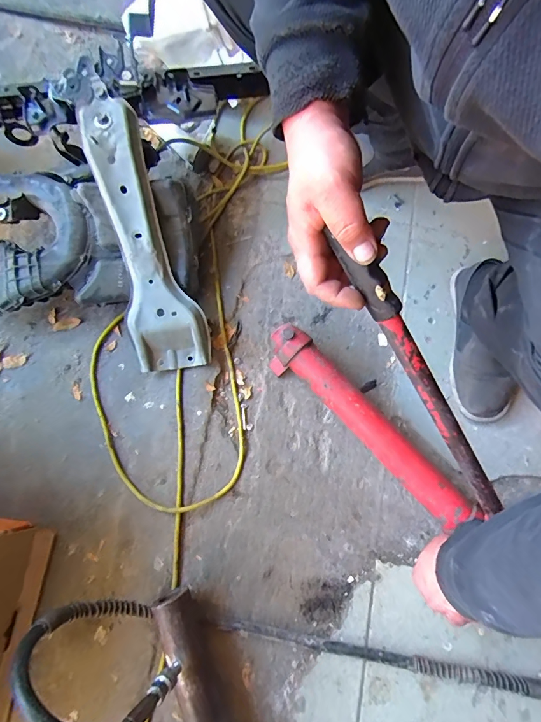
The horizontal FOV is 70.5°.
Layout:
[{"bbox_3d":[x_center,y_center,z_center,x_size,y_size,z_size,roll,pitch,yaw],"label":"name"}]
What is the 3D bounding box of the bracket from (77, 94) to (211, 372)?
[{"bbox_3d":[-0.209,-0.191,0.624,0.124,0.042,0.434,-15,103,-4],"label":"bracket"}]

